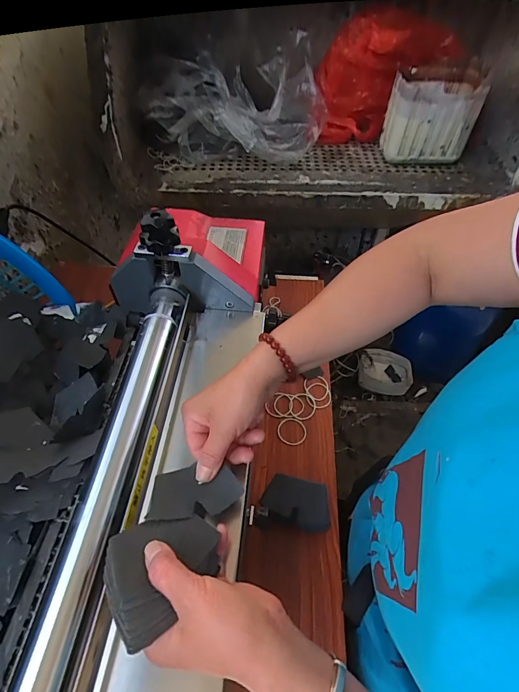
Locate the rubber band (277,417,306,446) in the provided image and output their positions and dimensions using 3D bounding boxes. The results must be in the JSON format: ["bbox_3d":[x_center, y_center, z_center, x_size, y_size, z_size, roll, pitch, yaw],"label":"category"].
[{"bbox_3d":[0.055,0.144,0.617,0.050,0.004,0.047,0,53,0],"label":"rubber band"}]

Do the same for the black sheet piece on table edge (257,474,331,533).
[{"bbox_3d":[0.053,0.225,0.521,0.092,0.053,0.055,12,54,9],"label":"black sheet piece on table edge"}]

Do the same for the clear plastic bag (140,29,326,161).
[{"bbox_3d":[-0.058,-0.631,0.954,0.440,0.200,0.232,-12,54,-9],"label":"clear plastic bag"}]

